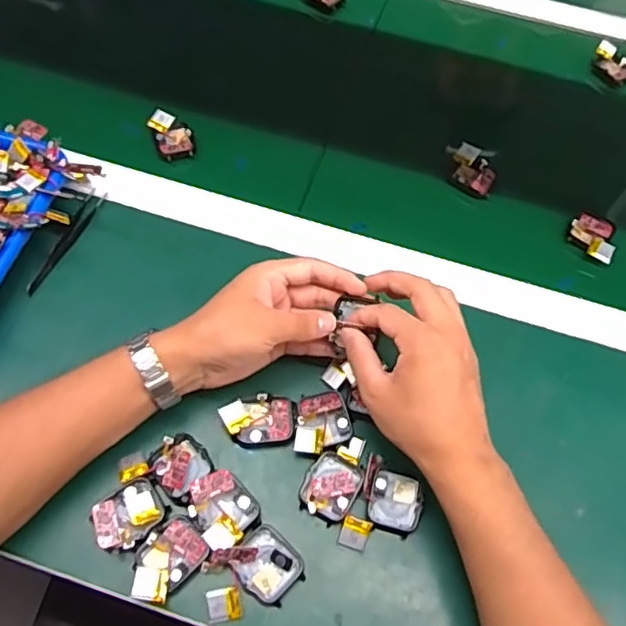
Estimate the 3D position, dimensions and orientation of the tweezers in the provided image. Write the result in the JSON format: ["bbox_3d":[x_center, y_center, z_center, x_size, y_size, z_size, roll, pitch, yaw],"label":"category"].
[{"bbox_3d":[-0.216,-0.064,0.524,0.015,0.010,0.118,17,61,5],"label":"tweezers"}]

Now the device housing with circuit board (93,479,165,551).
[{"bbox_3d":[-0.128,0.141,0.413,0.047,0.007,0.038,-30,67,-19],"label":"device housing with circuit board"}]

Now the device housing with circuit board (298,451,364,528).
[{"bbox_3d":[0.013,0.126,0.432,0.038,0.011,0.046,26,62,10],"label":"device housing with circuit board"}]

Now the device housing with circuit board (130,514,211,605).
[{"bbox_3d":[-0.099,0.166,0.400,0.037,0.014,0.054,39,65,16],"label":"device housing with circuit board"}]

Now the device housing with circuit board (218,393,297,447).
[{"bbox_3d":[-0.041,0.080,0.452,0.055,0.018,0.036,-2,61,-5],"label":"device housing with circuit board"}]

